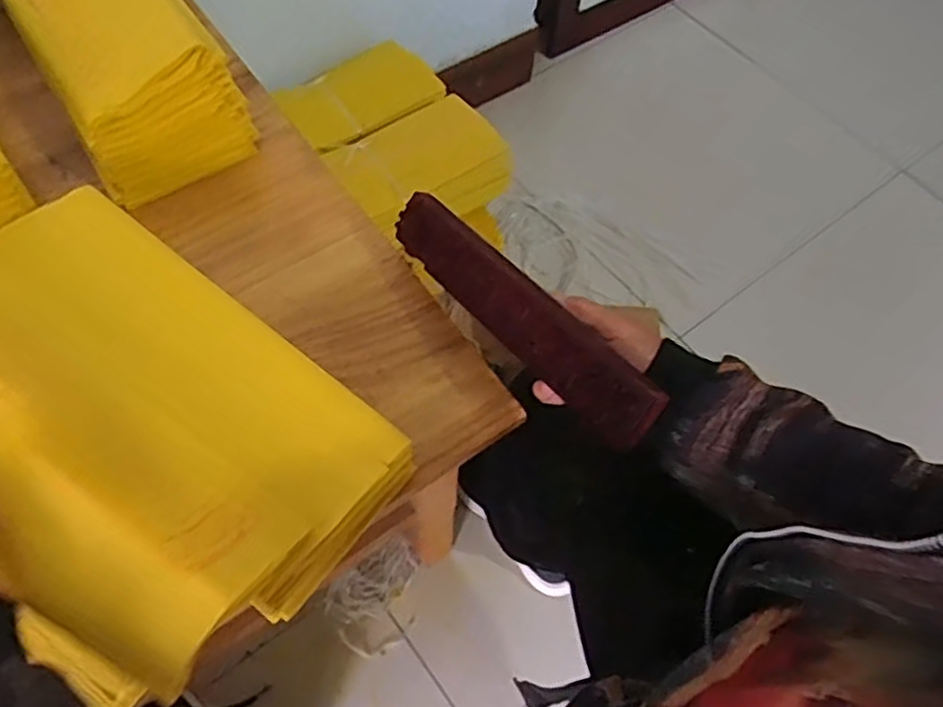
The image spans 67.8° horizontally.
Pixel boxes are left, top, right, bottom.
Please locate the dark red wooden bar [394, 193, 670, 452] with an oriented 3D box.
[{"bbox_3d":[0.028,-0.033,0.491,0.039,0.030,0.254,-33,57,-19],"label":"dark red wooden bar"}]

